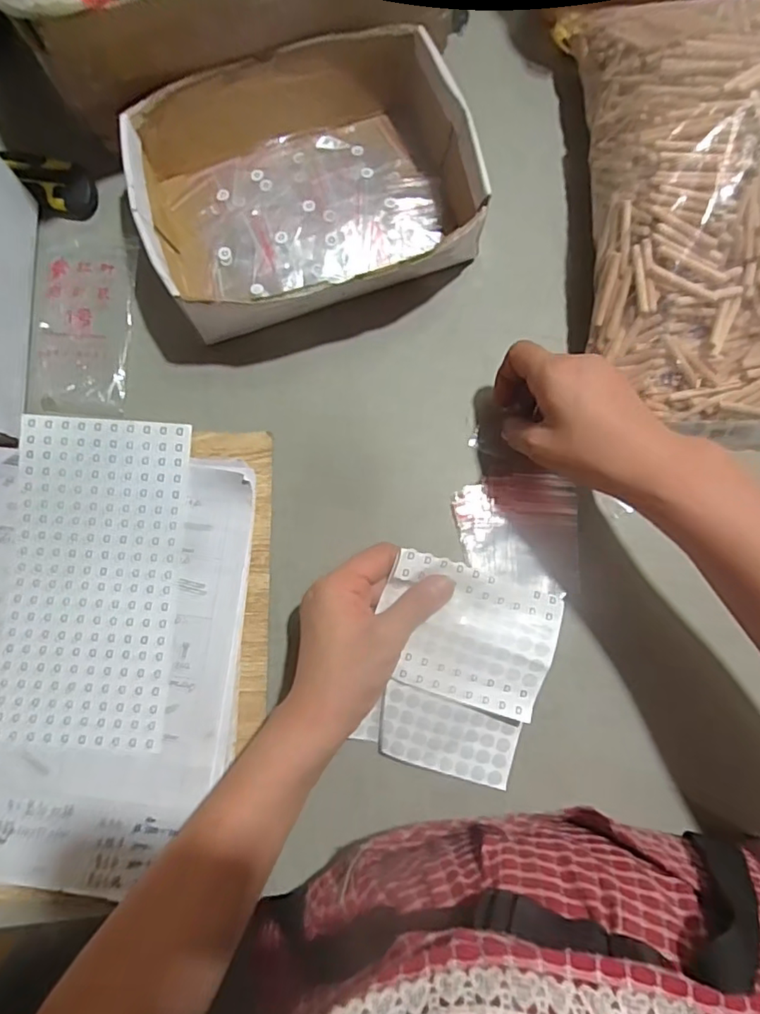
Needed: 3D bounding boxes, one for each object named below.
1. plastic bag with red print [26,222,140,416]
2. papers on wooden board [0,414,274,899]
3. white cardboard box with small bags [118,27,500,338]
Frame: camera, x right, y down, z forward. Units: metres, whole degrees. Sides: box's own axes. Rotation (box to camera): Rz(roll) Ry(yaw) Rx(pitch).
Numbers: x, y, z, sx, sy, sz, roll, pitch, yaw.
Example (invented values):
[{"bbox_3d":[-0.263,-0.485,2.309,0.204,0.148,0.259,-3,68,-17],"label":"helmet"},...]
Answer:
[{"bbox_3d":[-0.239,-0.154,0.441,0.080,0.012,0.159,1,80,0],"label":"plastic bag with red print"},{"bbox_3d":[-0.201,0.099,0.395,0.235,0.024,0.320,2,80,0],"label":"papers on wooden board"},{"bbox_3d":[-0.055,-0.247,0.429,0.241,0.062,0.194,-20,81,-3],"label":"white cardboard box with small bags"}]

